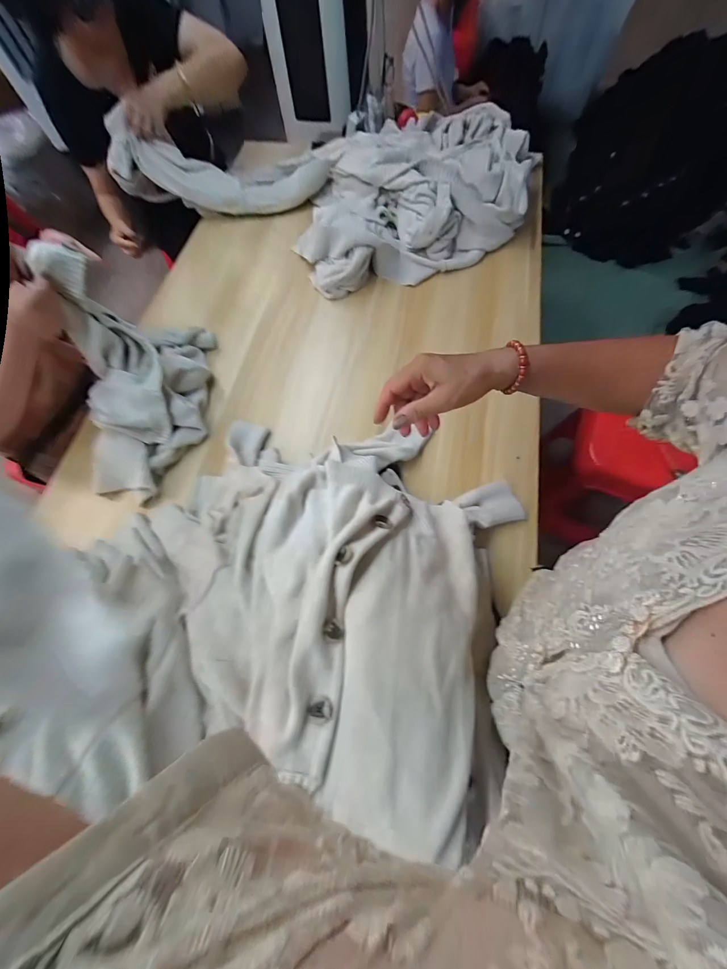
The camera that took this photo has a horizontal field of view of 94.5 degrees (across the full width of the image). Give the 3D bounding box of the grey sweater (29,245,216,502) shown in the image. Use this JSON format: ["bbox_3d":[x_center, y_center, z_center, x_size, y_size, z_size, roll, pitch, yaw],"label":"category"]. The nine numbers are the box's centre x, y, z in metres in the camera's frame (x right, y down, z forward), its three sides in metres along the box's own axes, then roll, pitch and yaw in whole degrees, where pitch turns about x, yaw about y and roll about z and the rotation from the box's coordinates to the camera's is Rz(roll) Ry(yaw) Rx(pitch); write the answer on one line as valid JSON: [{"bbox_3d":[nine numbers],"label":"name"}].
[{"bbox_3d":[-0.434,-0.201,0.622,0.165,0.265,0.388,-3,68,2],"label":"grey sweater"}]

